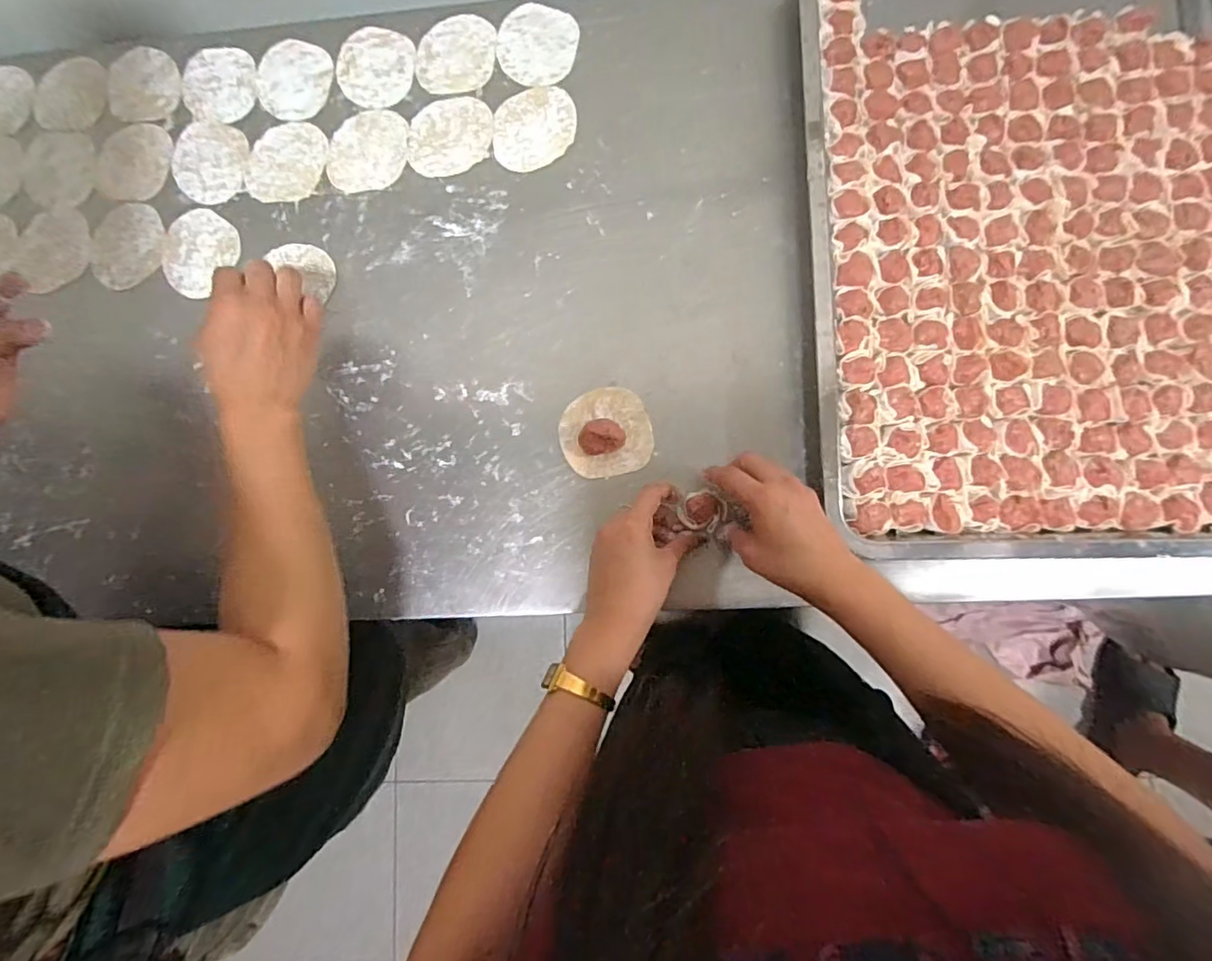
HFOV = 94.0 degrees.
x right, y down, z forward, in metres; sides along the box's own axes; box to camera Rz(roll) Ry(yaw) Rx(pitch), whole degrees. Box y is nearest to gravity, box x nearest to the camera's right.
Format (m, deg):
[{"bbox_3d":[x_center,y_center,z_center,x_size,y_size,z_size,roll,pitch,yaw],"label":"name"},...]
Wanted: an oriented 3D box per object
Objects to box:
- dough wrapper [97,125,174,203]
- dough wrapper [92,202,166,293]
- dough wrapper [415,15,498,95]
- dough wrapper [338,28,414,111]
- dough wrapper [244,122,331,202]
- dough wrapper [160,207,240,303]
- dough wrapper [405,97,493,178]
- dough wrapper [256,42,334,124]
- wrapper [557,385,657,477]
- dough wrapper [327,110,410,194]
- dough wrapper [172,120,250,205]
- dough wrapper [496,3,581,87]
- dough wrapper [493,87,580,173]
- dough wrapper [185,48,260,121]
[{"bbox_3d":[-0.483,-0.324,0.577,0.081,0.004,0.080,0,84,4],"label":"dough wrapper"},{"bbox_3d":[-0.484,-0.237,0.571,0.086,0.004,0.086,-1,83,7],"label":"dough wrapper"},{"bbox_3d":[-0.149,-0.428,0.566,0.078,0.004,0.081,0,84,4],"label":"dough wrapper"},{"bbox_3d":[-0.233,-0.419,0.571,0.080,0.005,0.078,0,84,4],"label":"dough wrapper"},{"bbox_3d":[-0.321,-0.320,0.570,0.080,0.004,0.085,0,84,4],"label":"dough wrapper"},{"bbox_3d":[-0.409,-0.230,0.565,0.077,0.008,0.081,0,84,4],"label":"dough wrapper"},{"bbox_3d":[-0.153,-0.339,0.554,0.083,0.004,0.082,-3,84,4],"label":"dough wrapper"},{"bbox_3d":[-0.319,-0.409,0.578,0.077,0.005,0.086,11,85,5],"label":"dough wrapper"},{"bbox_3d":[-0.001,-0.045,0.501,0.079,0.024,0.078,0,84,4],"label":"wrapper"},{"bbox_3d":[-0.237,-0.329,0.561,0.081,0.004,0.084,-2,84,4],"label":"dough wrapper"},{"bbox_3d":[-0.404,-0.325,0.576,0.077,0.004,0.086,6,85,4],"label":"dough wrapper"},{"bbox_3d":[-0.066,-0.430,0.558,0.085,0.004,0.076,43,89,7],"label":"dough wrapper"},{"bbox_3d":[-0.070,-0.342,0.548,0.079,0.004,0.085,1,84,4],"label":"dough wrapper"},{"bbox_3d":[-0.398,-0.410,0.582,0.075,0.004,0.086,-12,84,3],"label":"dough wrapper"}]

